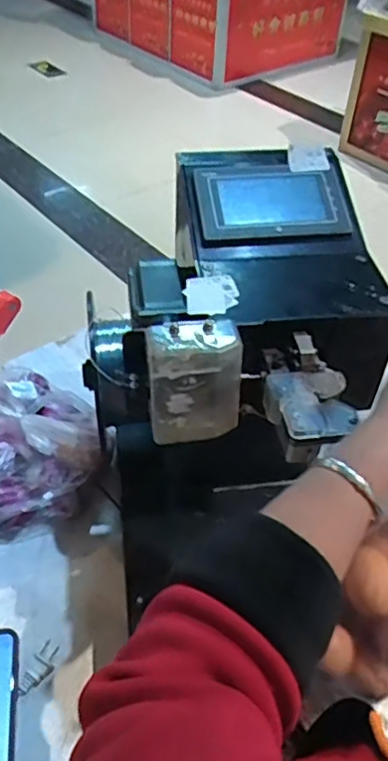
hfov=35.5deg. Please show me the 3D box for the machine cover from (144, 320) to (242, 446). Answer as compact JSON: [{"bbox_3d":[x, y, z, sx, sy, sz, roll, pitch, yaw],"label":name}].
[{"bbox_3d":[-0.001,-0.001,0.466,0.071,0.092,0.045,-6,45,-9],"label":"machine cover"}]

